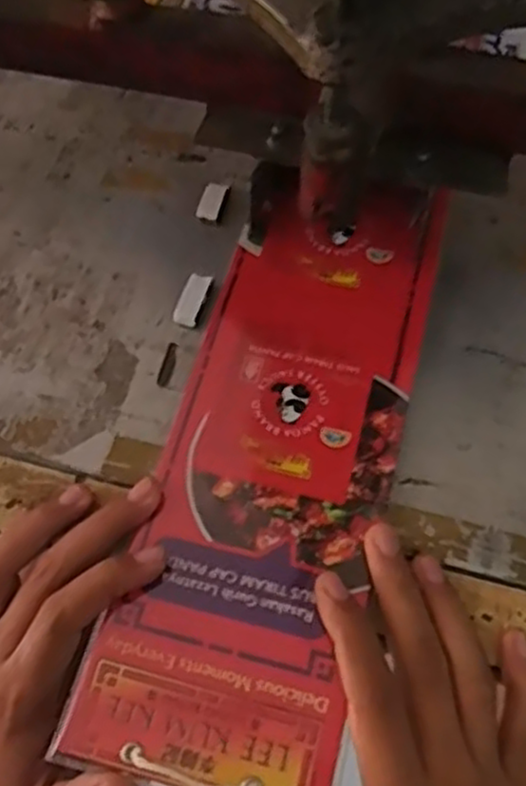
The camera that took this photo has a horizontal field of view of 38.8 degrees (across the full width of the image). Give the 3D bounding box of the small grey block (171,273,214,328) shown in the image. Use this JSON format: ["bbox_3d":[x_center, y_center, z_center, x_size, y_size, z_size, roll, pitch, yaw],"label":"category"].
[{"bbox_3d":[-0.037,-0.048,0.384,0.013,0.004,0.030,13,64,9],"label":"small grey block"}]

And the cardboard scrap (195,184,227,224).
[{"bbox_3d":[-0.028,-0.105,0.412,0.012,0.006,0.026,15,64,10],"label":"cardboard scrap"}]

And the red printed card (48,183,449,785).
[{"bbox_3d":[0.011,0.020,0.345,0.101,0.007,0.297,15,64,10],"label":"red printed card"}]

